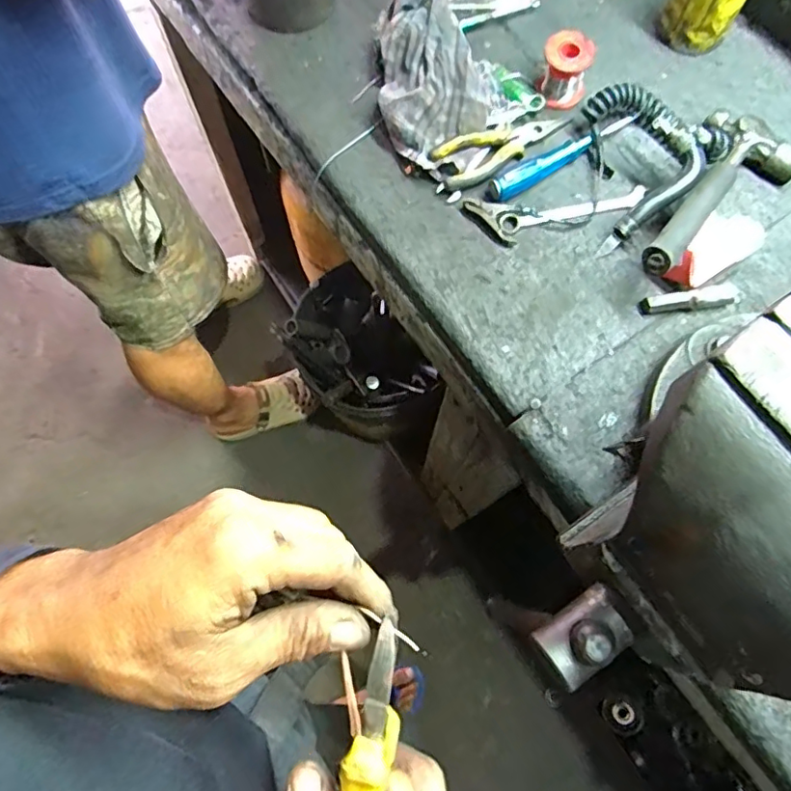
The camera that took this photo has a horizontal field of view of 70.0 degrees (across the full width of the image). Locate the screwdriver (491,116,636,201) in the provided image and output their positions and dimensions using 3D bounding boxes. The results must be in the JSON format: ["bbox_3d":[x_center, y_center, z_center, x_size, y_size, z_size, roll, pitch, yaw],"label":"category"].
[{"bbox_3d":[0.180,-0.261,0.605,0.181,0.022,0.022,-32,75,-9],"label":"screwdriver"}]

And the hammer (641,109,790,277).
[{"bbox_3d":[0.301,-0.195,0.548,0.104,0.038,0.245,42,65,12],"label":"hammer"}]

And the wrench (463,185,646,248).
[{"bbox_3d":[0.172,-0.191,0.587,0.188,0.009,0.053,-9,73,-2],"label":"wrench"}]

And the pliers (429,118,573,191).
[{"bbox_3d":[0.114,-0.271,0.600,0.151,0.022,0.045,-31,75,-8],"label":"pliers"}]

